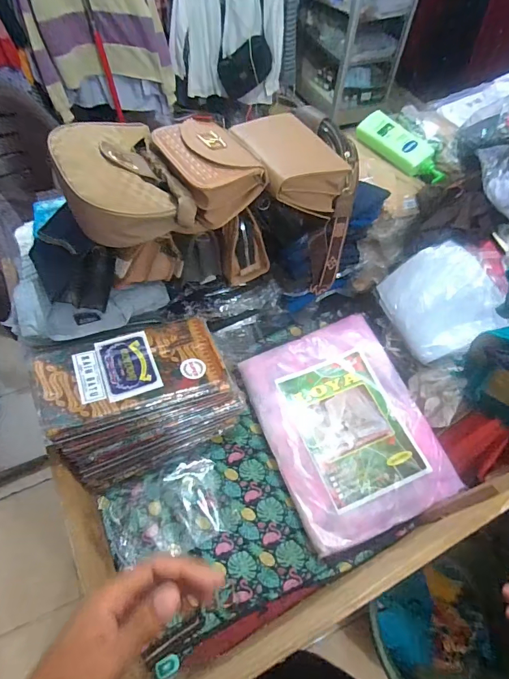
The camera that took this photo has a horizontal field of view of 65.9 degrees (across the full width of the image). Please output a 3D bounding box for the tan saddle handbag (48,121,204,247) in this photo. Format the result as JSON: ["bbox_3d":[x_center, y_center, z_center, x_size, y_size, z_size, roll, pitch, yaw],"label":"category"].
[{"bbox_3d":[-0.215,-0.259,0.636,0.175,0.097,0.249,-28,64,-18],"label":"tan saddle handbag"}]

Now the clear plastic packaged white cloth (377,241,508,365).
[{"bbox_3d":[0.383,-0.081,0.814,0.198,0.026,0.224,-36,59,17],"label":"clear plastic packaged white cloth"}]

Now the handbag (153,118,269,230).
[{"bbox_3d":[-0.079,-0.287,0.661,0.135,0.082,0.179,-30,65,-19],"label":"handbag"}]

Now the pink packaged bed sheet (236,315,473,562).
[{"bbox_3d":[0.189,0.168,0.830,0.317,0.042,0.425,-18,61,-13],"label":"pink packaged bed sheet"}]

